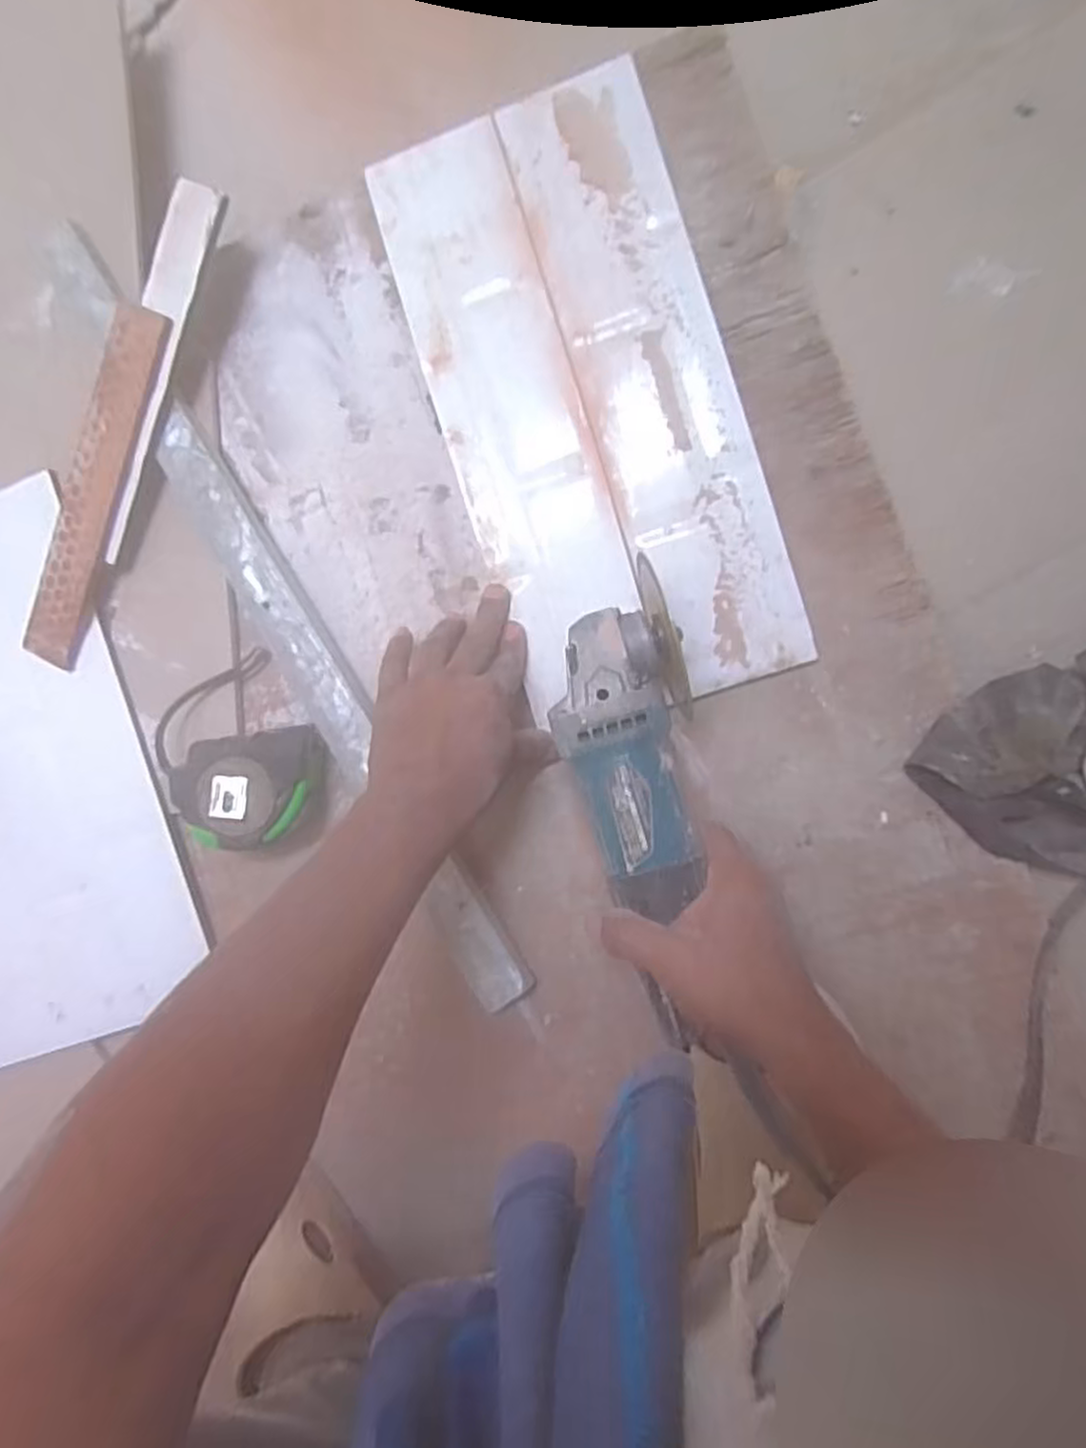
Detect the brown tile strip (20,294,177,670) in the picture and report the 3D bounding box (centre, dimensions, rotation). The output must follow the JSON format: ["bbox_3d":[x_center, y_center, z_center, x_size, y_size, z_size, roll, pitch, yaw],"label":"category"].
[{"bbox_3d":[-0.308,-0.160,0.515,0.044,0.008,0.245,22,98,2],"label":"brown tile strip"}]

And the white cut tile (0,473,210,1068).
[{"bbox_3d":[-0.403,0.049,0.552,0.247,0.011,0.383,-19,91,8],"label":"white cut tile"}]

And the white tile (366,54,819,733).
[{"bbox_3d":[0.028,-0.204,0.481,0.181,0.005,0.384,-17,90,8],"label":"white tile"}]

